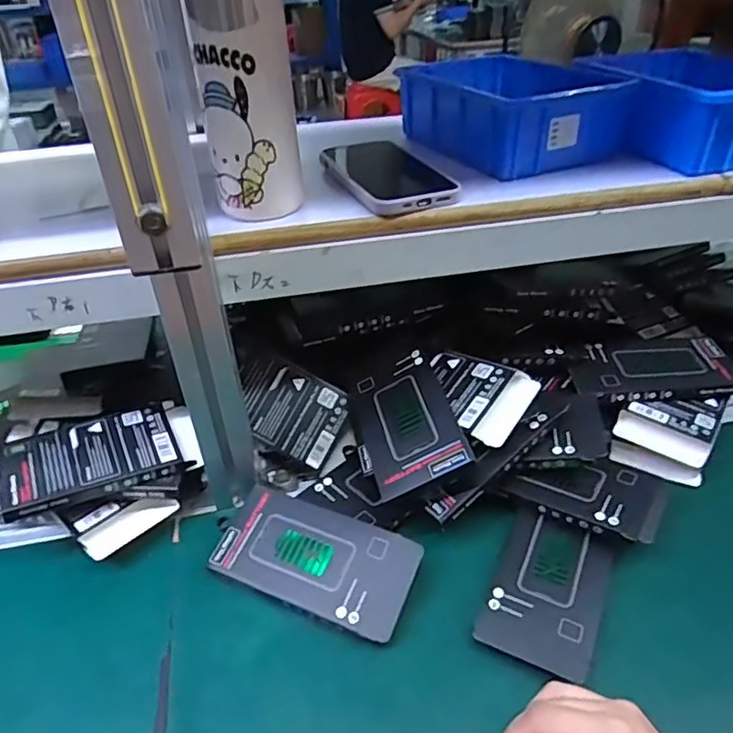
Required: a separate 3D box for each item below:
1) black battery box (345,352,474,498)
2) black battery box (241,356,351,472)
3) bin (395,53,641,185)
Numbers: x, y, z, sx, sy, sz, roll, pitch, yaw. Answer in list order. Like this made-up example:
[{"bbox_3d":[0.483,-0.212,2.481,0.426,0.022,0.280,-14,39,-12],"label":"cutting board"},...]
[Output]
[{"bbox_3d":[0.031,0.044,0.494,0.077,0.010,0.132,-28,45,7],"label":"black battery box"},{"bbox_3d":[-0.072,0.039,0.538,0.101,0.009,0.076,28,80,-4],"label":"black battery box"},{"bbox_3d":[0.136,-0.244,0.556,0.157,0.059,0.201,-14,36,-15],"label":"bin"}]

